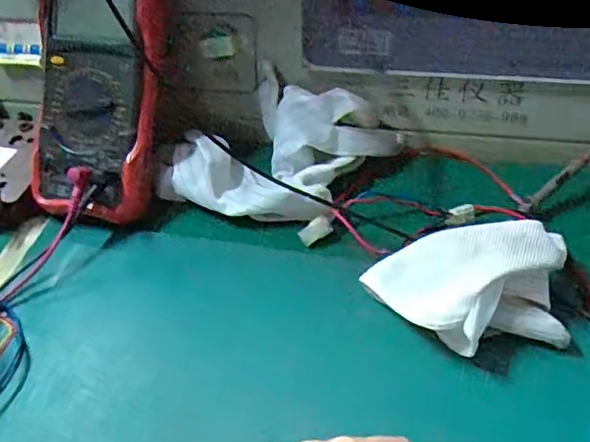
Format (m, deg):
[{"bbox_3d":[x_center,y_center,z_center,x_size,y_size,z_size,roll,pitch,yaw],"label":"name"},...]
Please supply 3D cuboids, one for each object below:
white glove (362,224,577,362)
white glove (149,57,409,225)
[{"bbox_3d":[0.111,0.045,0.376,0.125,0.049,0.074,-5,44,1],"label":"white glove"},{"bbox_3d":[-0.018,-0.059,0.482,0.171,0.062,0.118,13,47,19],"label":"white glove"}]

